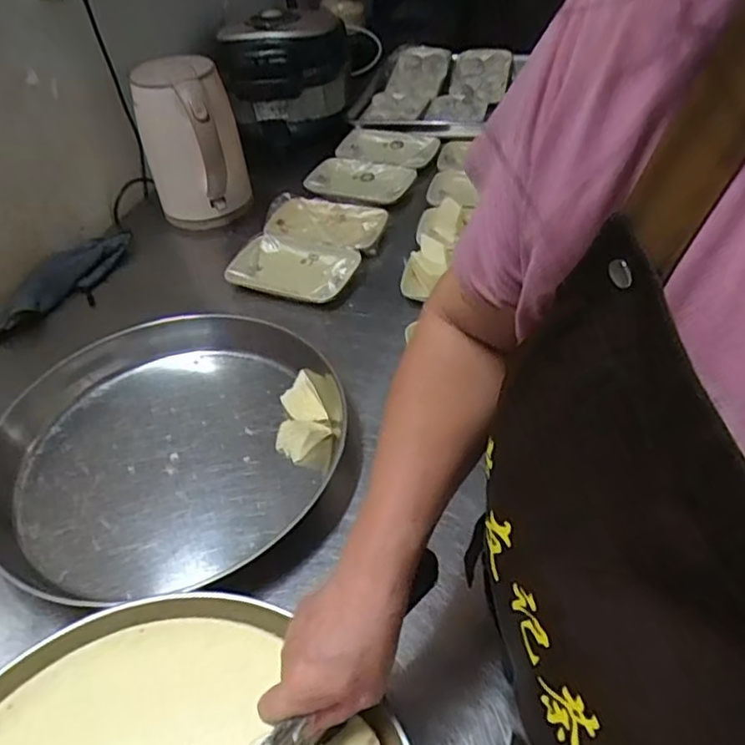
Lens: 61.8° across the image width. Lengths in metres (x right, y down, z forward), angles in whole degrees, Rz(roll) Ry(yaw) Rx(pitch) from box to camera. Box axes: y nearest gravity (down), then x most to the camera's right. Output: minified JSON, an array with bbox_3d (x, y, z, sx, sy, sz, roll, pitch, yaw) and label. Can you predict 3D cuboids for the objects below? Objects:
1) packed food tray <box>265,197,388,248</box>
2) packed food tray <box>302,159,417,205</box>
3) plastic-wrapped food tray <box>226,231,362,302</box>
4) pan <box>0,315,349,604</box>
[{"bbox_3d":[-0.077,-0.249,1.032,0.197,0.022,0.135,8,45,14],"label":"packed food tray"},{"bbox_3d":[-0.017,-0.356,1.145,0.190,0.026,0.130,14,47,19],"label":"packed food tray"},{"bbox_3d":[-0.118,-0.155,0.940,0.185,0.035,0.121,9,45,15],"label":"plastic-wrapped food tray"},{"bbox_3d":[-0.232,0.068,0.708,0.391,0.066,0.359,-3,43,3],"label":"pan"}]

